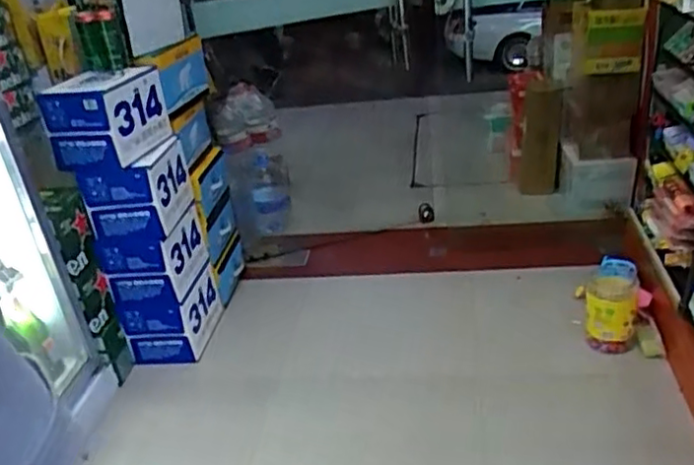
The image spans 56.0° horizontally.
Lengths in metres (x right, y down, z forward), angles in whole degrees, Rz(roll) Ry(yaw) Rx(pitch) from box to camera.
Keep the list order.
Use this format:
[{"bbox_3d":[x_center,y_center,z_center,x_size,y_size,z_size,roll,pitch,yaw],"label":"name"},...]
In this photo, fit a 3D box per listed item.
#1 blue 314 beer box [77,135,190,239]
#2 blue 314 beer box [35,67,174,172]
[{"bbox_3d":[-0.584,-0.125,1.852,0.193,0.222,0.245,4,28,20],"label":"blue 314 beer box"},{"bbox_3d":[-0.646,-0.303,1.738,0.253,0.219,0.222,4,28,20],"label":"blue 314 beer box"}]

